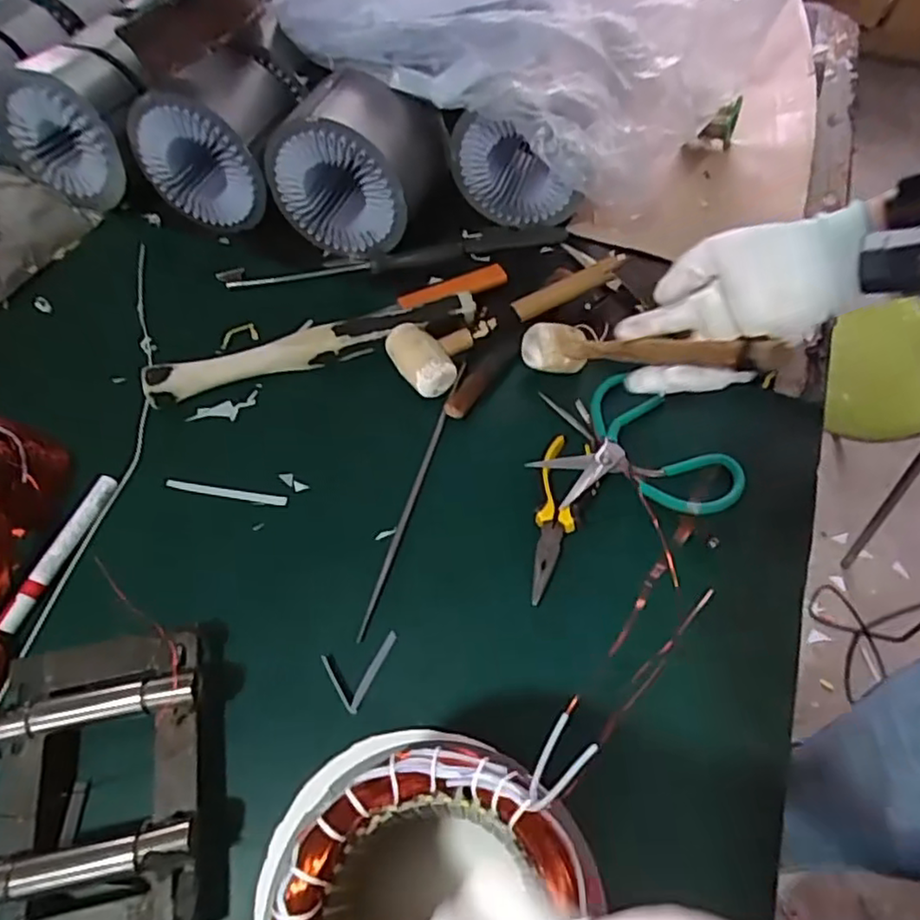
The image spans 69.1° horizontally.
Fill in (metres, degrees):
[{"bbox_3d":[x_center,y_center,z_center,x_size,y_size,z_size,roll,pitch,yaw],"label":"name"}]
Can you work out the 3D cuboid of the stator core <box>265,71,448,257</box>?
[{"bbox_3d":[-0.113,-0.327,0.740,0.156,0.139,0.126,17,60,11],"label":"stator core"}]

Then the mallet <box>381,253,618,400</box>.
[{"bbox_3d":[0.051,-0.150,0.676,0.267,0.037,0.086,-32,63,-17],"label":"mallet"}]

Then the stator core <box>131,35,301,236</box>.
[{"bbox_3d":[-0.275,-0.370,0.759,0.165,0.151,0.130,9,59,7],"label":"stator core"}]

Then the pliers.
[{"bbox_3d":[0.087,0.047,0.552,0.047,0.017,0.147,8,65,9],"label":"pliers"}]

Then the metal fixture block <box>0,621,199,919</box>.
[{"bbox_3d":[-0.241,0.216,0.447,0.132,0.050,0.193,-9,58,-5],"label":"metal fixture block"}]

